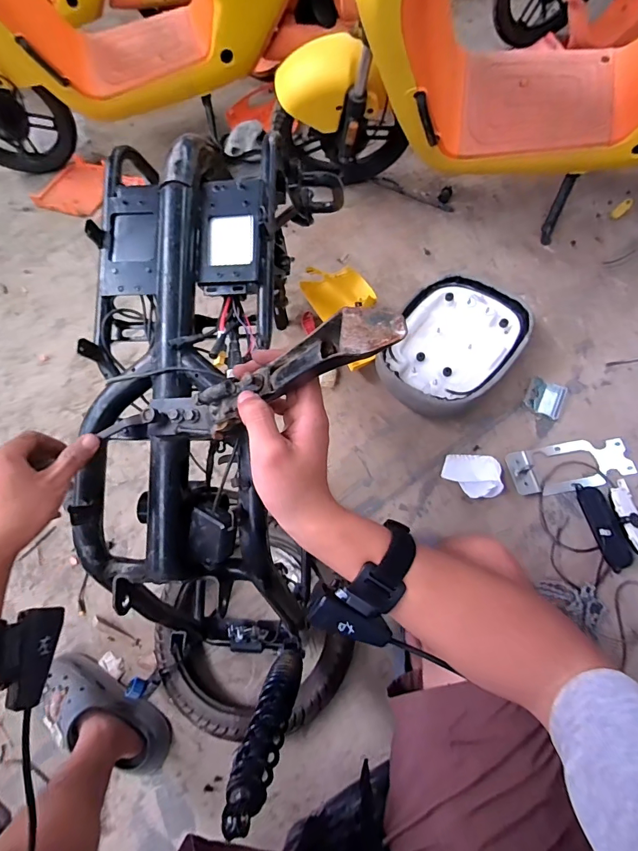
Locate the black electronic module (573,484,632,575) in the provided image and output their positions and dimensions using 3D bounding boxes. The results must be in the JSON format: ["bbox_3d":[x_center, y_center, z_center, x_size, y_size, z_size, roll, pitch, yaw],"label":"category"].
[{"bbox_3d":[0.555,0.194,0.800,0.049,0.020,0.166,-14,66,-1],"label":"black electronic module"}]

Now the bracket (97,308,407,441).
[{"bbox_3d":[-0.073,-0.027,0.337,0.303,0.057,0.034,-17,61,37],"label":"bracket"}]

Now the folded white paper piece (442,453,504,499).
[{"bbox_3d":[0.331,0.108,0.883,0.118,0.026,0.096,2,67,4],"label":"folded white paper piece"}]

